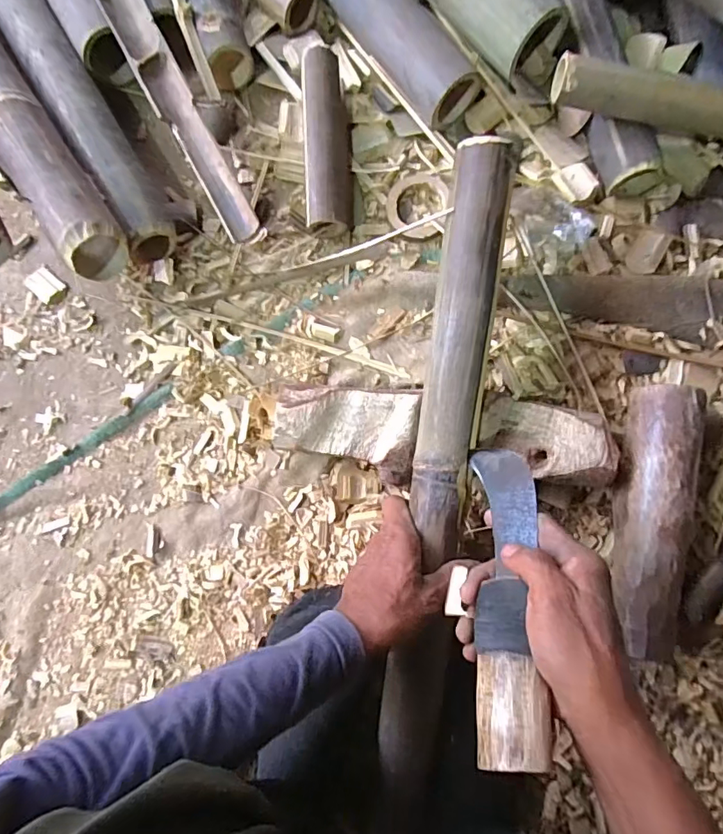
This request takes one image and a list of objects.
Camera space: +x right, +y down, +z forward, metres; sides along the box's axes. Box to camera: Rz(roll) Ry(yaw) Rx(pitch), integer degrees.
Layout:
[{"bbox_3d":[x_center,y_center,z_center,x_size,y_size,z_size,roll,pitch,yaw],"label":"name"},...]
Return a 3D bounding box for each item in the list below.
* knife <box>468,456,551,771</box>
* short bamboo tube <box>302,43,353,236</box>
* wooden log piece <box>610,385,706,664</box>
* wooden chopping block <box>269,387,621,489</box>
[{"bbox_3d":[0.106,0.115,0.360,0.042,0.034,0.232,8,49,5],"label":"knife"},{"bbox_3d":[-0.038,-0.308,0.557,0.050,0.052,0.205,-3,82,3],"label":"short bamboo tube"},{"bbox_3d":[0.279,0.096,0.475,0.062,0.061,0.242,5,83,4],"label":"wooden log piece"},{"bbox_3d":[0.077,0.019,0.496,0.326,0.059,0.085,7,83,5],"label":"wooden chopping block"}]

